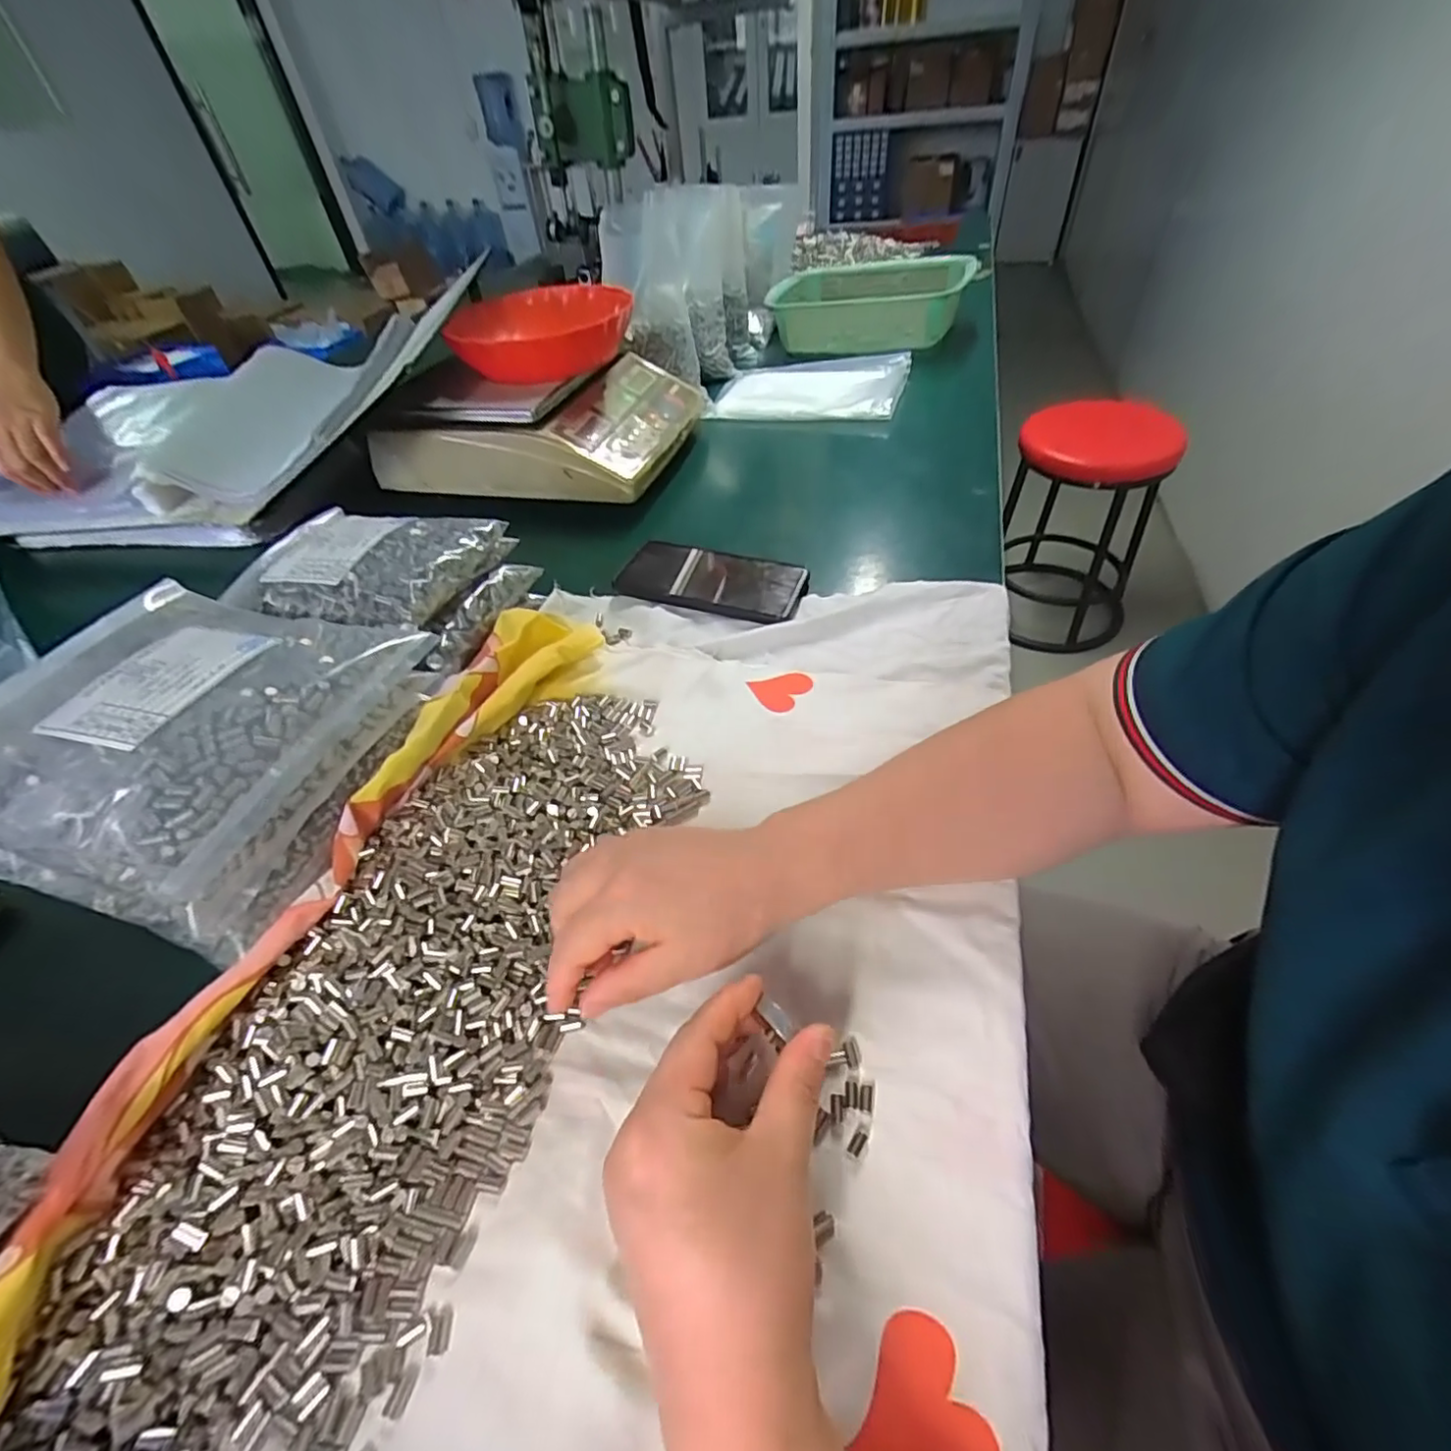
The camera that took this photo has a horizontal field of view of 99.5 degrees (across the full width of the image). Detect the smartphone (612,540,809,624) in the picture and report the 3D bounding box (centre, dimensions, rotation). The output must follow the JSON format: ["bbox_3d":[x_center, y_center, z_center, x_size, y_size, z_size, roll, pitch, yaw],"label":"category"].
[{"bbox_3d":[-0.012,-0.130,0.543,0.158,0.016,0.074,17,49,15],"label":"smartphone"}]

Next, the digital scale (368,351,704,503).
[{"bbox_3d":[-0.211,-0.369,0.730,0.318,0.091,0.253,10,48,10],"label":"digital scale"}]

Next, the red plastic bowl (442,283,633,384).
[{"bbox_3d":[-0.199,-0.446,0.698,0.178,0.062,0.173,0,47,0],"label":"red plastic bowl"}]

